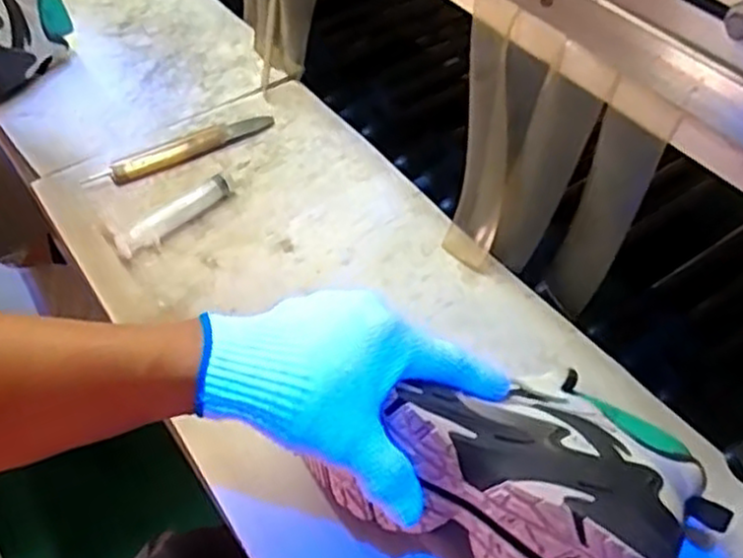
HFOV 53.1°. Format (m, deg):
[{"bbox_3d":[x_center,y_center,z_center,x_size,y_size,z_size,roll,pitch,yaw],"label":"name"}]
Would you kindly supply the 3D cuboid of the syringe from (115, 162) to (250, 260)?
[{"bbox_3d":[-0.160,-0.066,0.656,0.029,0.017,0.146,36,57,27],"label":"syringe"}]

